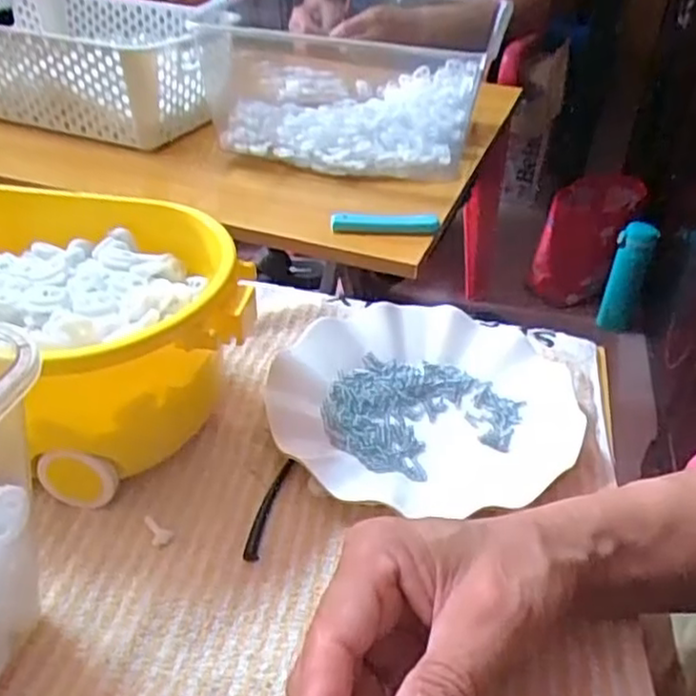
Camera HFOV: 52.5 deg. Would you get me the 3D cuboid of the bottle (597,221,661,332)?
[{"bbox_3d":[0.553,-0.134,1.403,0.069,0.215,0.084,17,38,21],"label":"bottle"}]

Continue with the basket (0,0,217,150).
[{"bbox_3d":[-0.297,-0.336,0.859,0.307,0.131,0.237,13,37,16],"label":"basket"}]

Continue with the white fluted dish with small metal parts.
[{"bbox_3d":[0.044,0.026,0.438,0.180,0.025,0.167,1,35,-1],"label":"white fluted dish with small metal parts"}]

